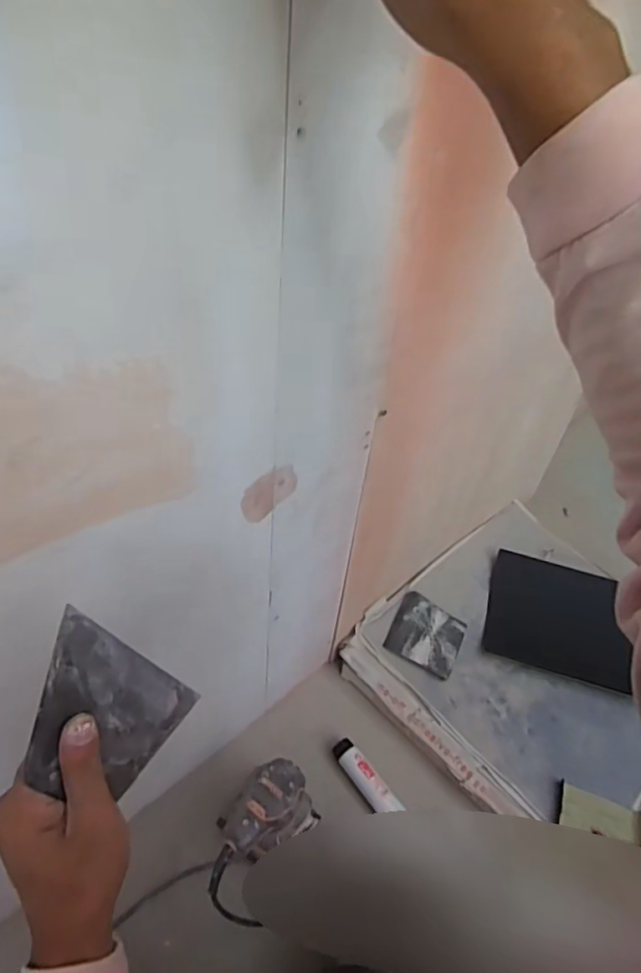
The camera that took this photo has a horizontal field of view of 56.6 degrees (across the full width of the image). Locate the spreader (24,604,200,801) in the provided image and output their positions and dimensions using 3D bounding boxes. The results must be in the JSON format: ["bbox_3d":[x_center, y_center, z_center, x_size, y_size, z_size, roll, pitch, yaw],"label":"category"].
[{"bbox_3d":[-0.142,0.155,0.397,0.005,0.130,0.093,-3,51,33],"label":"spreader"}]

